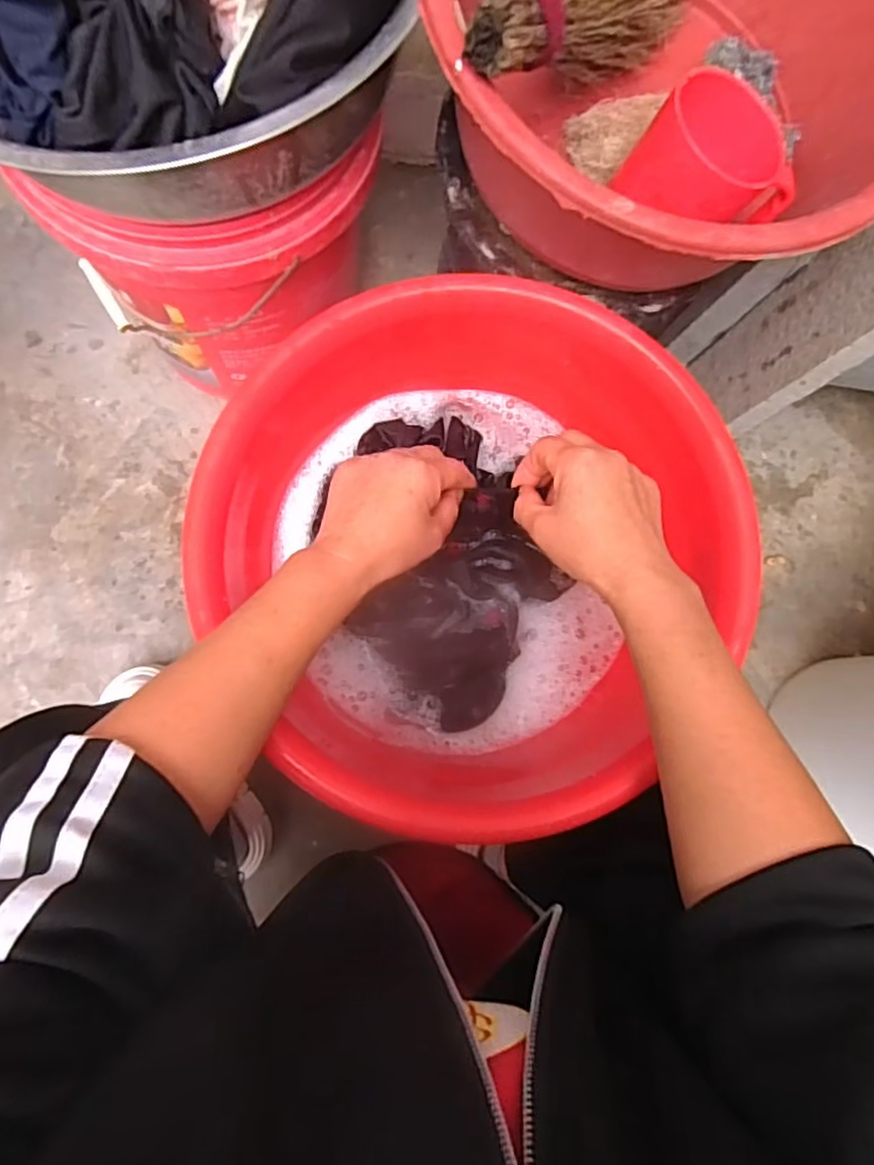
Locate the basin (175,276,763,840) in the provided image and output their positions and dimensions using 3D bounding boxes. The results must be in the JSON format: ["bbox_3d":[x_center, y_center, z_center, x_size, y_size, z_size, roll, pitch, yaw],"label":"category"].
[{"bbox_3d":[0.015,-0.024,0.460,0.341,0.129,0.349,1,85,-6],"label":"basin"}]

